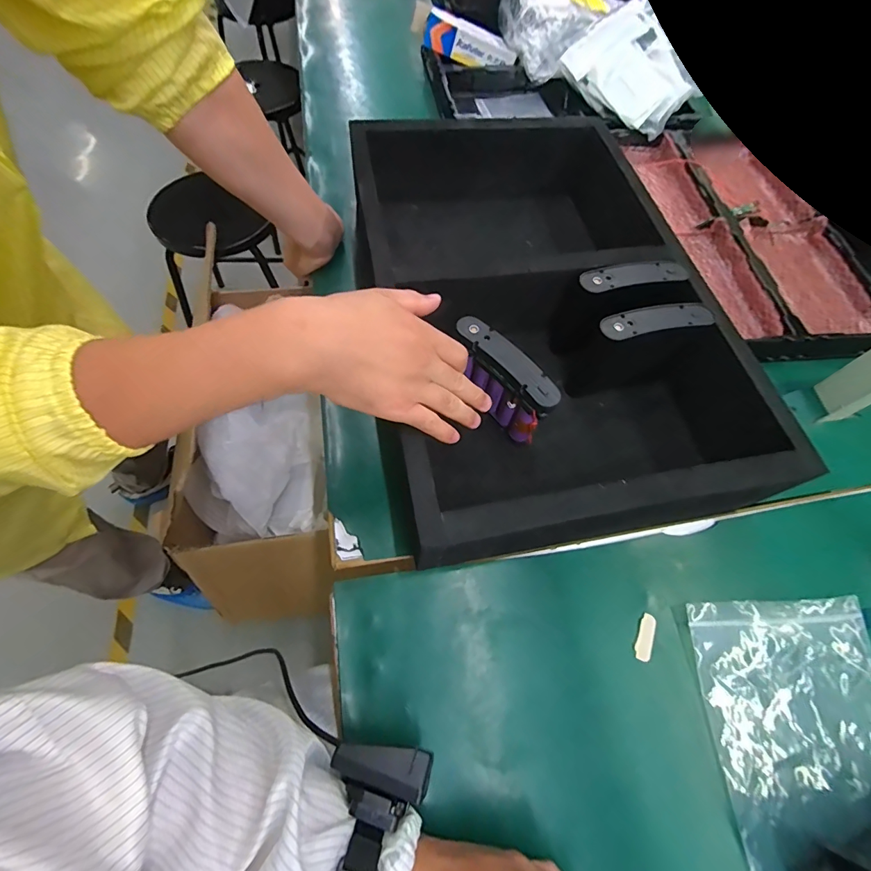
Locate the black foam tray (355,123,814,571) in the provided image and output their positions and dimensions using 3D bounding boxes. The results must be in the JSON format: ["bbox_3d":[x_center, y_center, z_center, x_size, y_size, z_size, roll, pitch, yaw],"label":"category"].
[{"bbox_3d":[0.117,-0.151,0.484,0.356,0.119,0.525,-7,66,-7],"label":"black foam tray"}]

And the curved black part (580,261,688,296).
[{"bbox_3d":[0.211,-0.170,0.439,0.122,0.005,0.035,-13,66,-10],"label":"curved black part"}]

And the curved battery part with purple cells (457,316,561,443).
[{"bbox_3d":[0.067,-0.051,0.433,0.028,0.102,0.120,-39,72,-20],"label":"curved battery part with purple cells"}]

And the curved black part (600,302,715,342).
[{"bbox_3d":[0.221,-0.116,0.415,0.118,0.008,0.033,-11,65,-9],"label":"curved black part"}]

